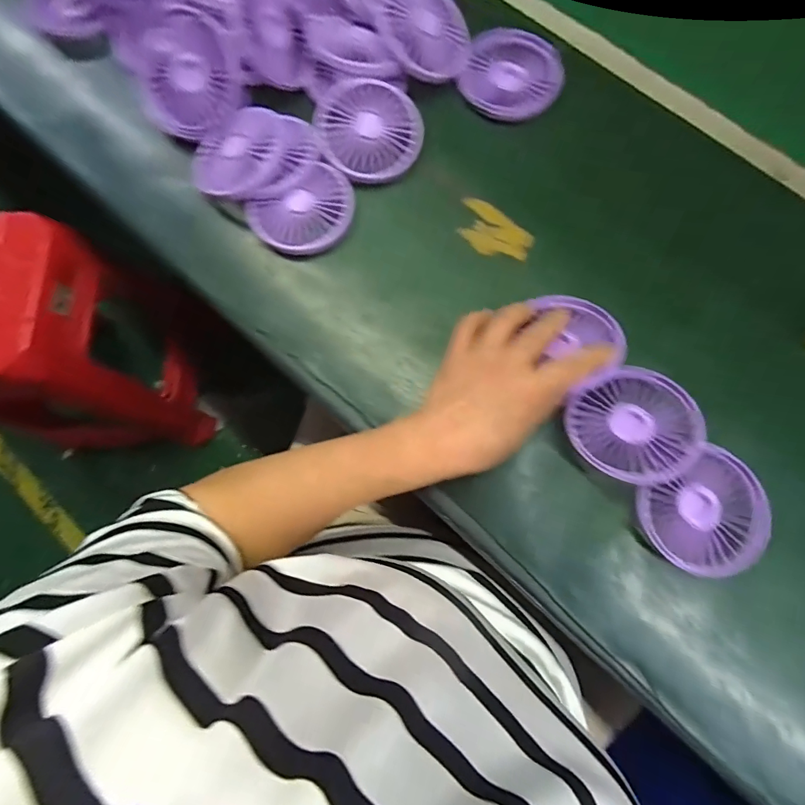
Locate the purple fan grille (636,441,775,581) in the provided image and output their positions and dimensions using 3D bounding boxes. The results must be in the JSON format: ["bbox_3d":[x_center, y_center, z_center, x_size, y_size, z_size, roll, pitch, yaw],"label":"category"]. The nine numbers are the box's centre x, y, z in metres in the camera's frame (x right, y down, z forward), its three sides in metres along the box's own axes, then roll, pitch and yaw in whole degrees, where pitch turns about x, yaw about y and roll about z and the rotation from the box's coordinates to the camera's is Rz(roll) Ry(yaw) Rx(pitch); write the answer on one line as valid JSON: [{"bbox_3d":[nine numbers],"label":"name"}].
[{"bbox_3d":[0.213,0.082,0.307,0.082,0.024,0.078,0,78,1],"label":"purple fan grille"}]

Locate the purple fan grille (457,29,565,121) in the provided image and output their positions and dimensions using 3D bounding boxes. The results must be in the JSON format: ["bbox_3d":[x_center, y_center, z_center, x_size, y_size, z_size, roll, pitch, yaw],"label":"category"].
[{"bbox_3d":[0.104,-0.304,0.395,0.085,0.018,0.090,23,79,6],"label":"purple fan grille"}]

